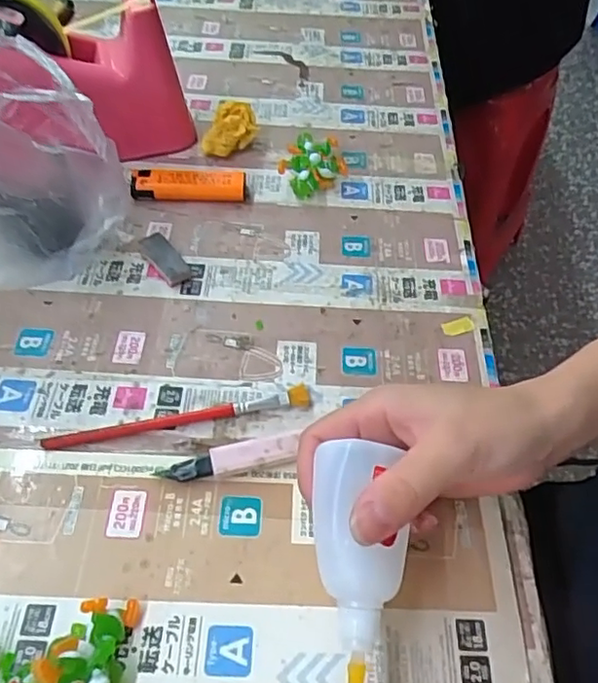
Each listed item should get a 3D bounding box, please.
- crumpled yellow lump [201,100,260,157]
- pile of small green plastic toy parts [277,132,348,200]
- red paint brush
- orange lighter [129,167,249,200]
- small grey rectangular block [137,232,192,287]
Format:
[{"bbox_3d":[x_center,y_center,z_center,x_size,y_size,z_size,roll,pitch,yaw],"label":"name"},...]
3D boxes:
[{"bbox_3d":[-0.053,-0.159,0.458,0.042,0.032,0.027,-10,54,-11],"label":"crumpled yellow lump"},{"bbox_3d":[0.011,-0.130,0.449,0.045,0.020,0.056,20,54,11],"label":"pile of small green plastic toy parts"},{"bbox_3d":[-0.063,0.040,0.328,0.140,0.006,0.012,-9,54,-11],"label":"red paint brush"},{"bbox_3d":[-0.078,-0.110,0.430,0.080,0.017,0.016,-2,53,-5],"label":"orange lighter"},{"bbox_3d":[-0.087,-0.053,0.394,0.017,0.008,0.043,-30,61,-24],"label":"small grey rectangular block"}]

